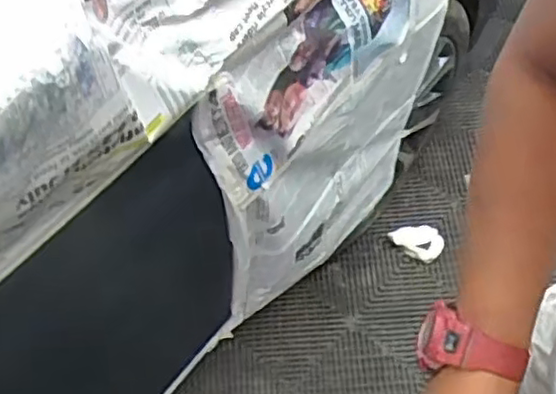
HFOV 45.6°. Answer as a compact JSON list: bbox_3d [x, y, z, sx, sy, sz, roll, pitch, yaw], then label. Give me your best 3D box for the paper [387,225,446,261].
[{"bbox_3d":[0.337,0.100,1.588,0.121,0.013,0.084,36,78,0],"label":"paper"}]

